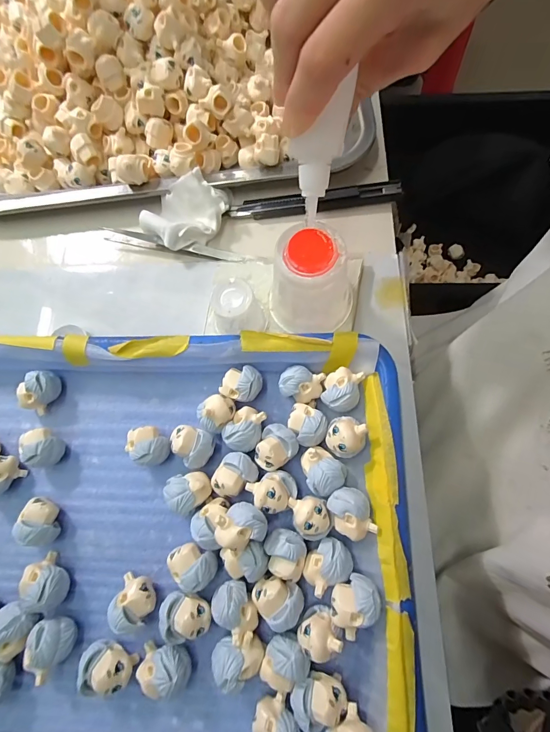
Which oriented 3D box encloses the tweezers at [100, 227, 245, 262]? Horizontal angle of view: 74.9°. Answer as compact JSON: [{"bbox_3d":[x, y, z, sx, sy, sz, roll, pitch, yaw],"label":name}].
[{"bbox_3d":[-0.082,-0.095,0.282,0.119,0.013,0.014,14,77,7],"label":"tweezers"}]

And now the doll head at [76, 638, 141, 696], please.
[{"bbox_3d":[-0.093,0.166,0.198,0.027,0.022,0.020,39,81,12],"label":"doll head"}]

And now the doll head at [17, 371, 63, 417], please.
[{"bbox_3d":[-0.162,0.017,0.246,0.020,0.021,0.026,34,80,11],"label":"doll head"}]

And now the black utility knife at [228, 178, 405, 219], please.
[{"bbox_3d":[0.031,-0.130,0.283,0.132,0.005,0.016,-6,92,5],"label":"black utility knife"}]

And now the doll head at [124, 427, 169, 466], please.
[{"bbox_3d":[-0.080,0.051,0.230,0.027,0.024,0.023,3,75,4],"label":"doll head"}]

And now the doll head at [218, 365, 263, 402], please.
[{"bbox_3d":[-0.021,0.012,0.238,0.025,0.024,0.023,-1,75,3],"label":"doll head"}]

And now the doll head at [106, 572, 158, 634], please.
[{"bbox_3d":[-0.080,0.134,0.205,0.022,0.023,0.022,-1,75,3],"label":"doll head"}]

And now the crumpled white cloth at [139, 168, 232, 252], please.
[{"bbox_3d":[-0.067,-0.117,0.277,0.070,0.030,0.045,-18,75,-1],"label":"crumpled white cloth"}]

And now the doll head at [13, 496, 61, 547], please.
[{"bbox_3d":[-0.145,0.096,0.222,0.019,0.022,0.028,-15,75,-1],"label":"doll head"}]

